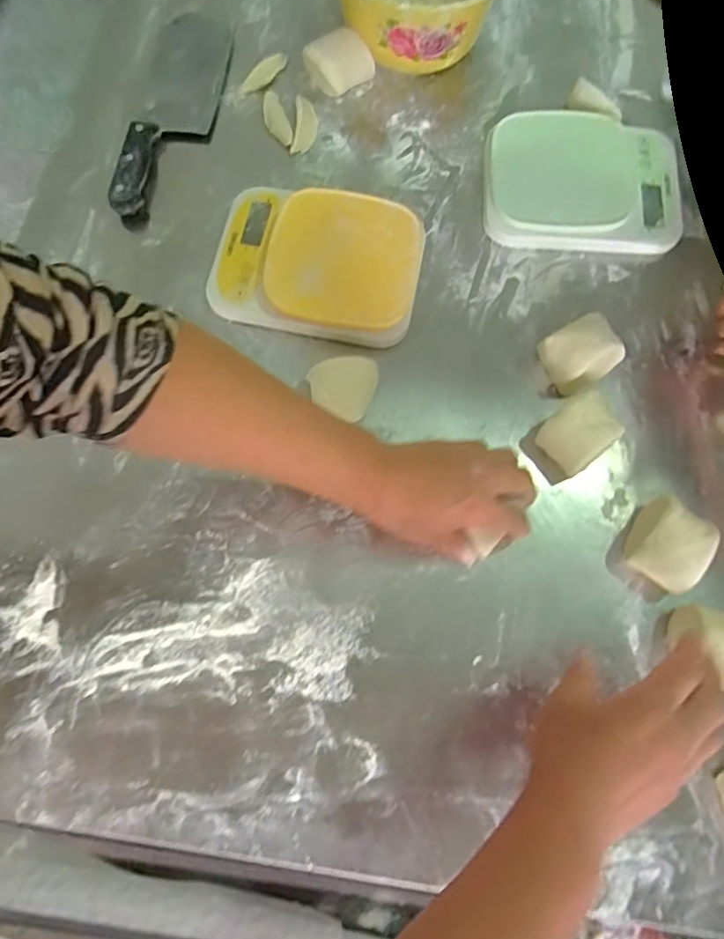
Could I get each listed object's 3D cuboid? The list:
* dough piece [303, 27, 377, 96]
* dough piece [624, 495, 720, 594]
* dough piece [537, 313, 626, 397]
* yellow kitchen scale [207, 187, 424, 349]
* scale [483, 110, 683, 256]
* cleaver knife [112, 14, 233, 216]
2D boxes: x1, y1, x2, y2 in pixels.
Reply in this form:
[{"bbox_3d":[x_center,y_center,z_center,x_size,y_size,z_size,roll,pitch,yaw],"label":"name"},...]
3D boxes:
[{"bbox_3d":[-0.025,-0.445,0.595,0.067,0.035,0.048,-25,76,-7],"label":"dough piece"},{"bbox_3d":[0.259,0.063,0.460,0.060,0.045,0.066,36,77,9],"label":"dough piece"},{"bbox_3d":[0.202,-0.108,0.506,0.066,0.038,0.055,-26,77,-8],"label":"dough piece"},{"bbox_3d":[-0.045,-0.202,0.531,0.196,0.035,0.145,11,75,2],"label":"yellow kitchen scale"},{"bbox_3d":[0.229,-0.297,0.559,0.199,0.042,0.148,2,75,0],"label":"scale"},{"bbox_3d":[-0.200,-0.396,0.586,0.076,0.024,0.288,6,75,1],"label":"cleaver knife"}]

